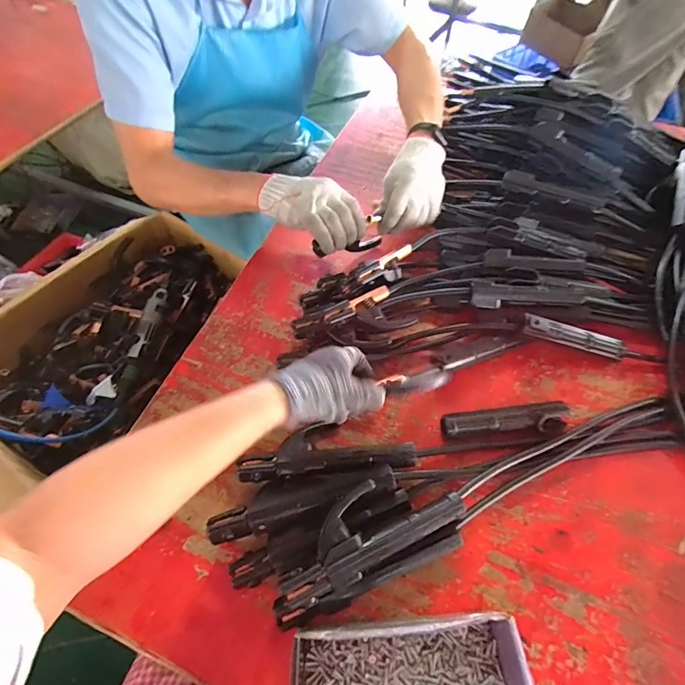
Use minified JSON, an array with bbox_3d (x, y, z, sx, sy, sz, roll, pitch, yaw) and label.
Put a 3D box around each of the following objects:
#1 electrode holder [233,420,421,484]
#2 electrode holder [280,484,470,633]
[{"bbox_3d":[-0.017,0.122,0.461,0.200,0.035,0.070,-5,59,-4],"label":"electrode holder"},{"bbox_3d":[0.020,0.195,0.402,0.208,0.053,0.075,-24,62,-15],"label":"electrode holder"}]

